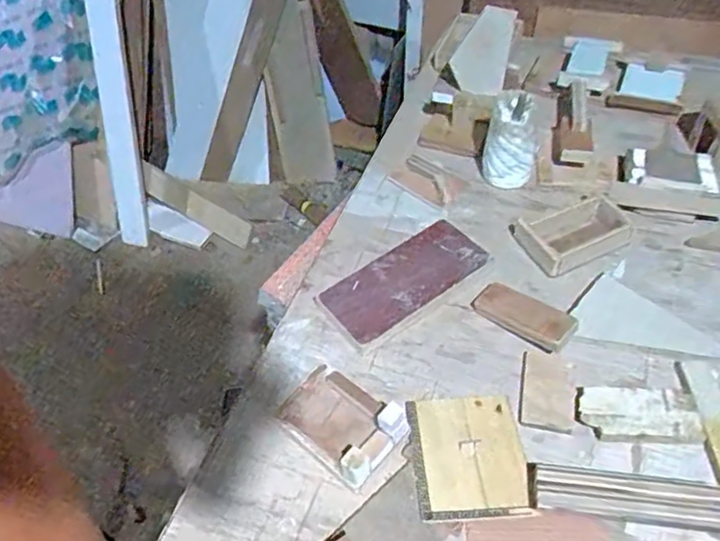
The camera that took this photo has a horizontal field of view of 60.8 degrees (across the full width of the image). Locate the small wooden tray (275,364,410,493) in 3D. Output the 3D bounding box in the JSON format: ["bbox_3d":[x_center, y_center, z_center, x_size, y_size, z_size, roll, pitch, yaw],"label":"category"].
[{"bbox_3d":[-0.021,0.140,0.584,0.119,0.051,0.076,31,57,28],"label":"small wooden tray"}]

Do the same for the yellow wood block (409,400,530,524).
[{"bbox_3d":[0.099,0.168,0.568,0.100,0.016,0.114,-6,48,-1],"label":"yellow wood block"}]

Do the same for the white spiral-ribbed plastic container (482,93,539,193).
[{"bbox_3d":[0.195,-0.169,0.792,0.067,0.105,0.064,5,49,9],"label":"white spiral-ribbed plastic container"}]

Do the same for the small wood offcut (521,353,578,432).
[{"bbox_3d":[0.187,0.120,0.607,0.050,0.004,0.081,8,49,11],"label":"small wood offcut"}]

